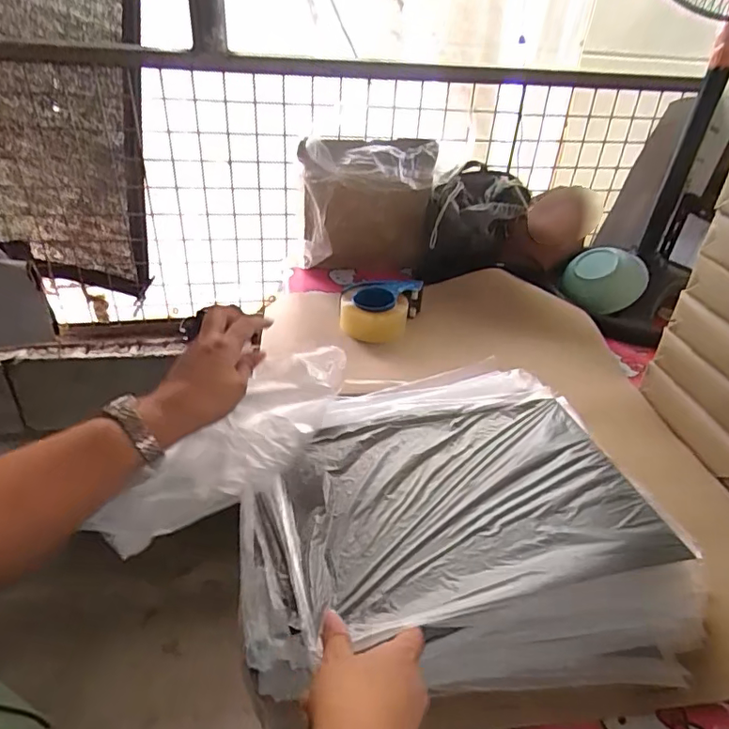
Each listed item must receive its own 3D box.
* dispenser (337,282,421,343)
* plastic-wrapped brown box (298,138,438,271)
[{"bbox_3d":[0.028,-0.109,0.971,0.131,0.063,0.130,13,37,13],"label":"dispenser"},{"bbox_3d":[0.016,-0.314,1.099,0.289,0.264,0.091,-1,36,-7],"label":"plastic-wrapped brown box"}]

